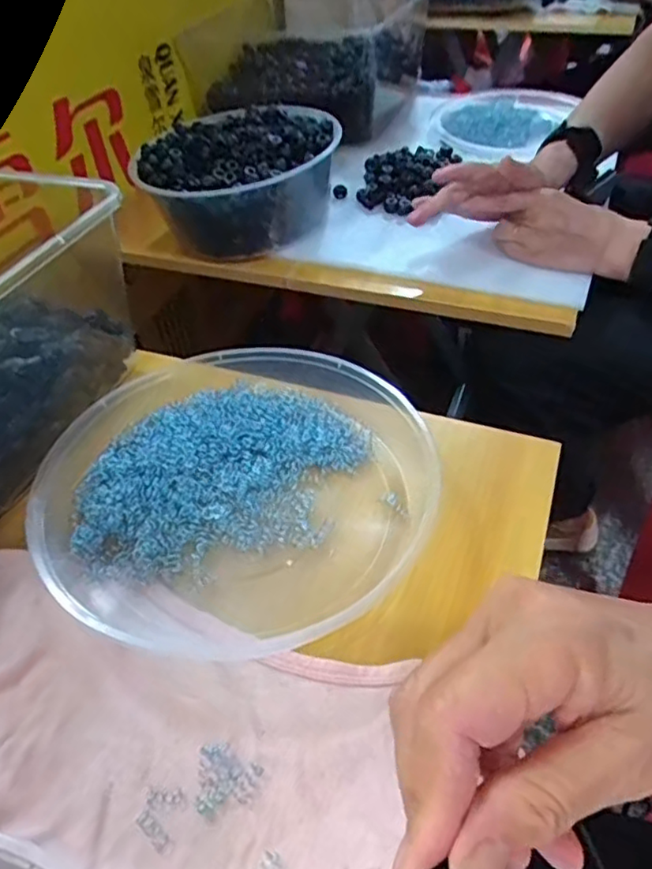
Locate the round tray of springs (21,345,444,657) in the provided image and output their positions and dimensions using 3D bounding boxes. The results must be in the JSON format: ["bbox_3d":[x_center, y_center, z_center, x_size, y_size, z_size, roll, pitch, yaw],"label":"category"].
[{"bbox_3d":[-0.052,0.022,0.378,0.229,0.032,0.211,-2,46,2],"label":"round tray of springs"}]

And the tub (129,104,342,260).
[{"bbox_3d":[-0.102,-0.306,0.712,0.212,0.100,0.203,0,49,0],"label":"tub"}]

